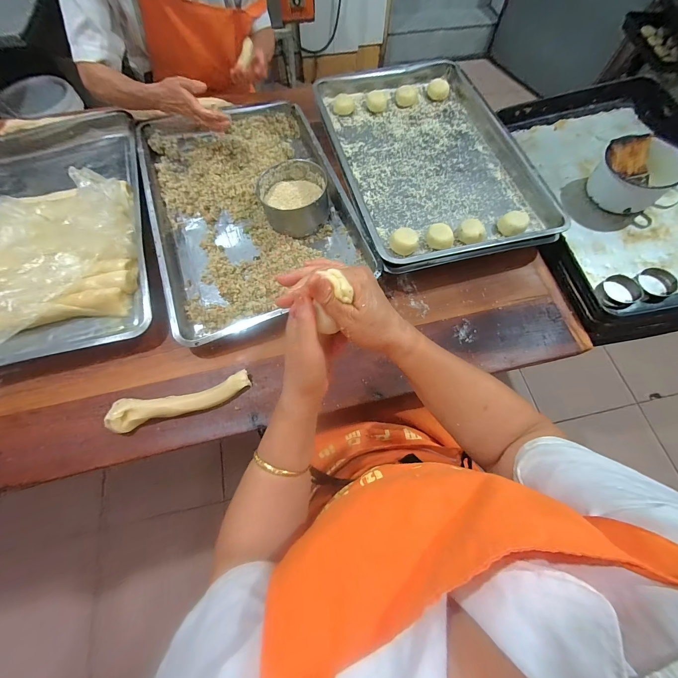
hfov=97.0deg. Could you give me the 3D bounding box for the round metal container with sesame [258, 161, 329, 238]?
[{"bbox_3d":[-0.092,-0.296,0.630,0.138,0.065,0.138,0,67,-1],"label":"round metal container with sesame"}]

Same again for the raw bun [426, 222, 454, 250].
[{"bbox_3d":[0.200,-0.198,0.593,0.052,0.032,0.053,26,69,10],"label":"raw bun"}]

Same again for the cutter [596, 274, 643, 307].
[{"bbox_3d":[0.561,-0.096,0.602,0.069,0.023,0.064,0,67,-1],"label":"cutter"}]

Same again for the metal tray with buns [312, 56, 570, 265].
[{"bbox_3d":[0.194,-0.429,0.685,0.392,0.048,0.587,-12,68,-6],"label":"metal tray with buns"}]

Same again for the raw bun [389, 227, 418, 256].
[{"bbox_3d":[0.126,-0.189,0.586,0.051,0.035,0.046,12,67,4],"label":"raw bun"}]

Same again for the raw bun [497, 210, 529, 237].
[{"bbox_3d":[0.354,-0.235,0.610,0.054,0.038,0.054,36,71,13],"label":"raw bun"}]

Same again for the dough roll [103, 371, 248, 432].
[{"bbox_3d":[-0.261,0.104,0.502,0.219,0.032,0.051,-13,68,-6],"label":"dough roll"}]

